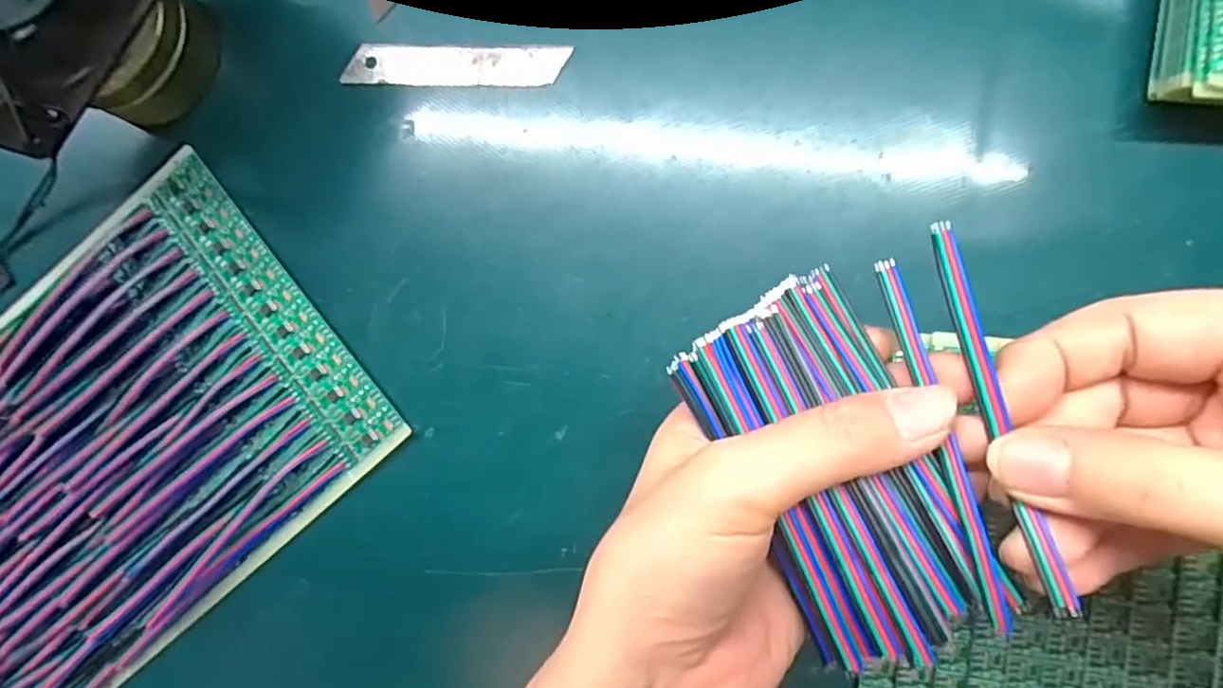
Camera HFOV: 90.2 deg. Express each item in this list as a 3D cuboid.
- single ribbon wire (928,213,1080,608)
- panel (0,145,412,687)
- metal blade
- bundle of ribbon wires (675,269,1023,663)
[{"bbox_3d":[0.098,0.016,0.155,0.006,0.005,0.099,-12,77,5],"label":"single ribbon wire"},{"bbox_3d":[-0.240,0.068,0.262,0.279,0.018,0.156,-42,87,5],"label":"panel"},{"bbox_3d":[-0.066,-0.120,0.260,0.095,0.005,0.019,3,86,8],"label":"metal blade"},{"bbox_3d":[0.068,0.031,0.171,0.066,0.024,0.100,-28,84,3],"label":"bundle of ribbon wires"}]

